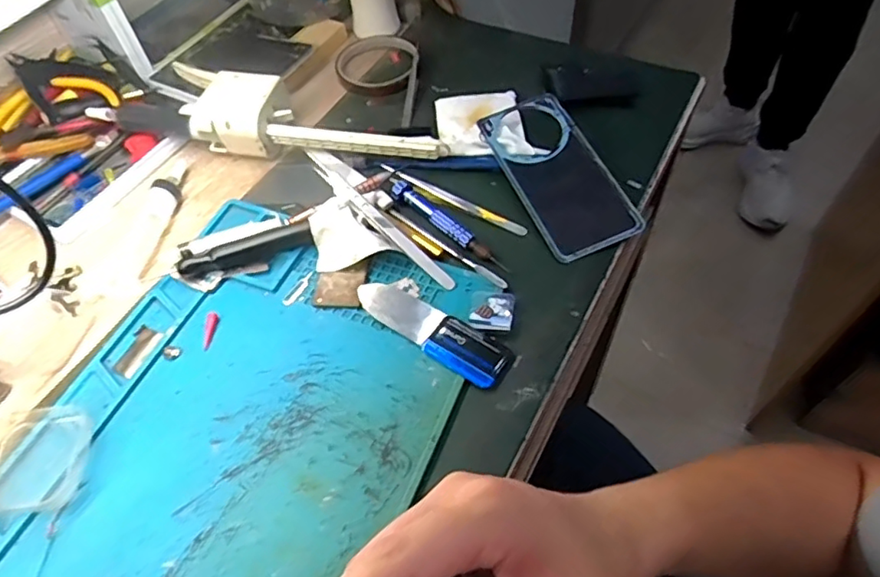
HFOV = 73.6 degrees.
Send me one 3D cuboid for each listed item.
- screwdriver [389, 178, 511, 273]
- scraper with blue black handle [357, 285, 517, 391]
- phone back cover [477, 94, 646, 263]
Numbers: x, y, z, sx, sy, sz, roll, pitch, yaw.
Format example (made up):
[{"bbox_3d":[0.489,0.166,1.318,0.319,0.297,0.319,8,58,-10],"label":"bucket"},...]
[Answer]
[{"bbox_3d":[0.004,-0.054,0.466,0.015,0.010,0.132,-40,61,-22],"label":"screwdriver"},{"bbox_3d":[-0.006,0.027,0.415,0.121,0.005,0.035,31,62,23],"label":"scraper with blue black handle"},{"bbox_3d":[0.095,-0.097,0.490,0.076,0.016,0.167,-24,62,-3],"label":"phone back cover"}]

